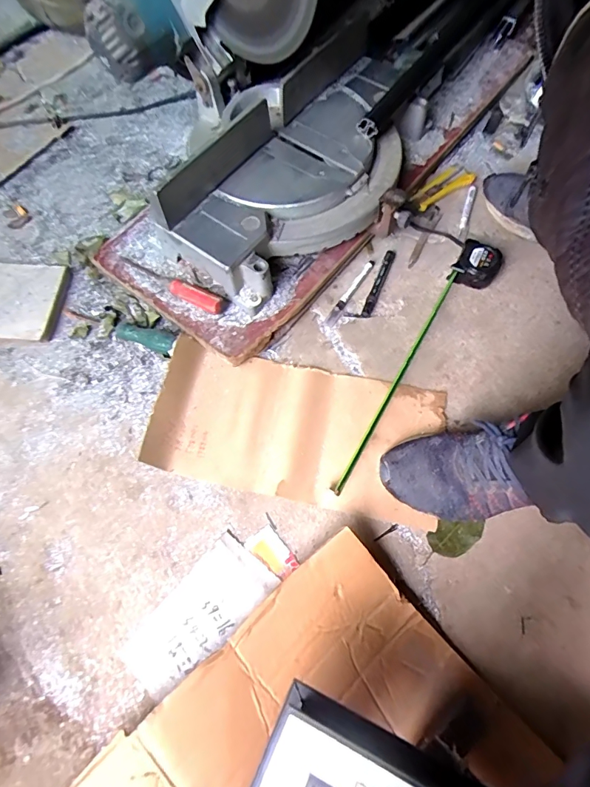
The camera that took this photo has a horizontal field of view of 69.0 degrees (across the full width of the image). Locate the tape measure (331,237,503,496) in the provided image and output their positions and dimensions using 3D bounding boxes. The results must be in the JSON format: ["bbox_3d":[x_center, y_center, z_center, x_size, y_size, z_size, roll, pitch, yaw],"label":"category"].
[{"bbox_3d":[0.174,-0.053,0.604,0.062,0.044,0.446,32,71,12],"label":"tape measure"}]

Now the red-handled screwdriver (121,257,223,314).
[{"bbox_3d":[-0.187,-0.165,0.637,0.189,0.027,0.023,28,71,11],"label":"red-handled screwdriver"}]

